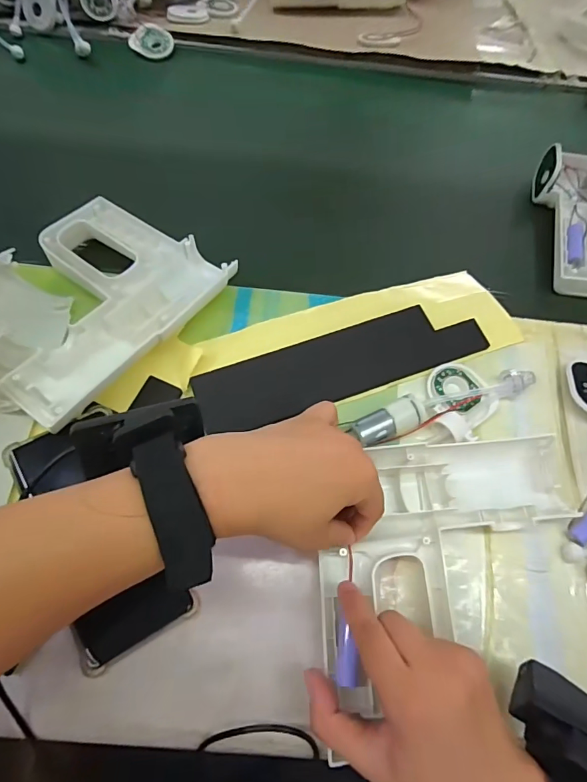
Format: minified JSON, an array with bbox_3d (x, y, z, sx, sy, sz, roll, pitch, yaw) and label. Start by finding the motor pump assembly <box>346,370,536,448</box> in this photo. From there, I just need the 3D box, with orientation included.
[{"bbox_3d":[0.123,0.011,0.357,0.159,0.025,0.026,-17,67,-10],"label":"motor pump assembly"}]

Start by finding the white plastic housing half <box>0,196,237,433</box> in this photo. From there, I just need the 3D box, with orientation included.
[{"bbox_3d":[-0.174,-0.080,0.371,0.172,0.038,0.198,32,67,12],"label":"white plastic housing half"}]

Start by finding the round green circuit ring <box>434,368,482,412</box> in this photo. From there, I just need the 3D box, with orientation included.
[{"bbox_3d":[0.139,-0.002,0.368,0.034,0.008,0.040,-32,70,-16],"label":"round green circuit ring"}]

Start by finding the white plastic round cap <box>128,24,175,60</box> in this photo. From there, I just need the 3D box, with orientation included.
[{"bbox_3d":[-0.191,-0.474,0.591,0.053,0.004,0.049,0,88,-6],"label":"white plastic round cap"}]

